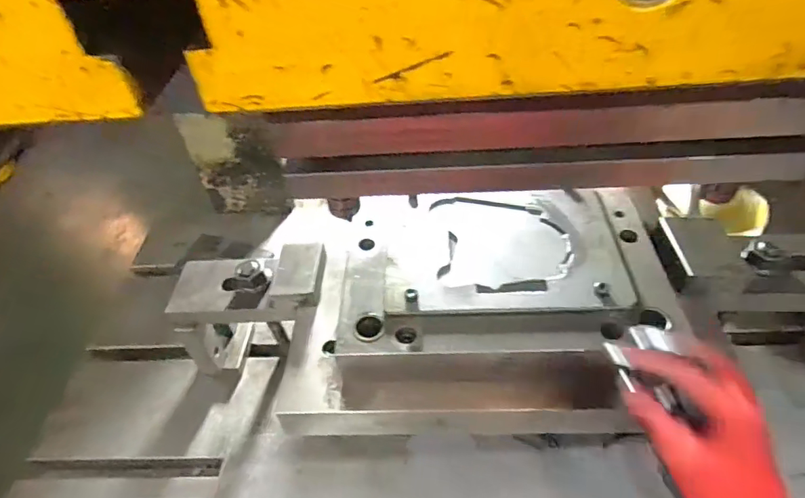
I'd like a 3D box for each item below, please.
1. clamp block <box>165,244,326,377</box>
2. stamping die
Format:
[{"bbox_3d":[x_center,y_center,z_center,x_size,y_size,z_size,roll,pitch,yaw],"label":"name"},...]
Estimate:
[{"bbox_3d":[-0.177,0.079,0.634,0.180,0.162,0.087,-5,45,1],"label":"clamp block"},{"bbox_3d":[0.078,0.046,0.536,0.376,0.088,0.285,-2,45,4],"label":"stamping die"}]

